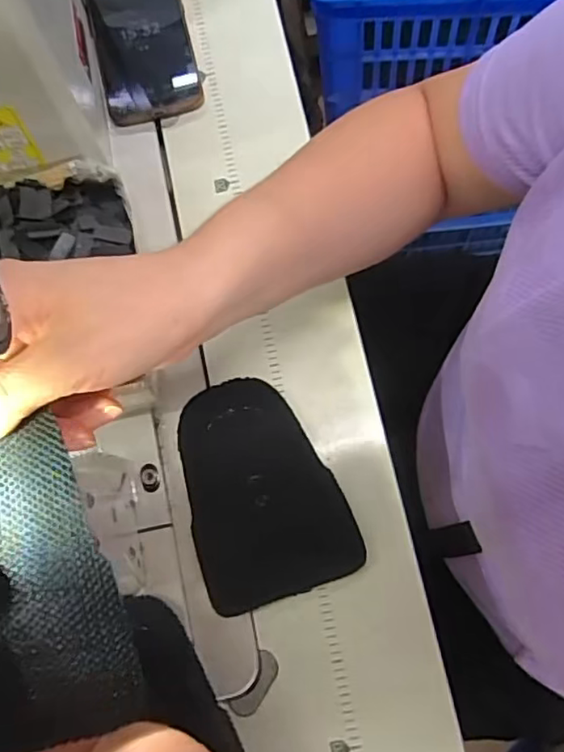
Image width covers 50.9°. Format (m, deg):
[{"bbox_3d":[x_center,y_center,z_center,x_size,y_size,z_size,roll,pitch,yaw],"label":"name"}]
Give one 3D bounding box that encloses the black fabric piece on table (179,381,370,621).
[{"bbox_3d":[-0.017,0.074,0.401,0.100,0.009,0.146,-23,76,2],"label":"black fabric piece on table"}]

